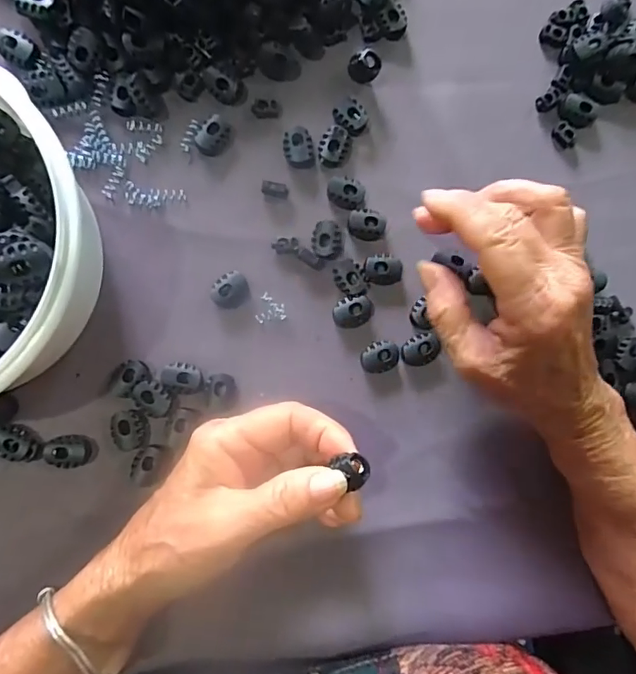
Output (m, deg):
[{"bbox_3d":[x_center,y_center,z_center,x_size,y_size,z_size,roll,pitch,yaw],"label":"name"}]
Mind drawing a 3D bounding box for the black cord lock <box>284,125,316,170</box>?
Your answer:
[{"bbox_3d":[-0.012,-0.112,0.289,0.017,0.006,0.024,-15,90,-5],"label":"black cord lock"}]

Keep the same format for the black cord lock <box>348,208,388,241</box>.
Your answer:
[{"bbox_3d":[0.029,-0.066,0.291,0.021,0.009,0.017,8,88,-5],"label":"black cord lock"}]

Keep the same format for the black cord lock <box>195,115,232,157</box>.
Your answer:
[{"bbox_3d":[-0.061,-0.116,0.285,0.016,0.008,0.022,28,86,-4],"label":"black cord lock"}]

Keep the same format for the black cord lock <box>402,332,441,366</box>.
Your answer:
[{"bbox_3d":[0.060,0.007,0.290,0.021,0.007,0.017,-23,90,-5],"label":"black cord lock"}]

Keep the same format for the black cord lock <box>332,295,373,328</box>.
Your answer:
[{"bbox_3d":[0.021,-0.014,0.288,0.024,0.008,0.016,-10,89,-5],"label":"black cord lock"}]

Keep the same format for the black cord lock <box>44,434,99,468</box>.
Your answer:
[{"bbox_3d":[-0.135,0.063,0.270,0.025,0.008,0.016,2,88,-5],"label":"black cord lock"}]

